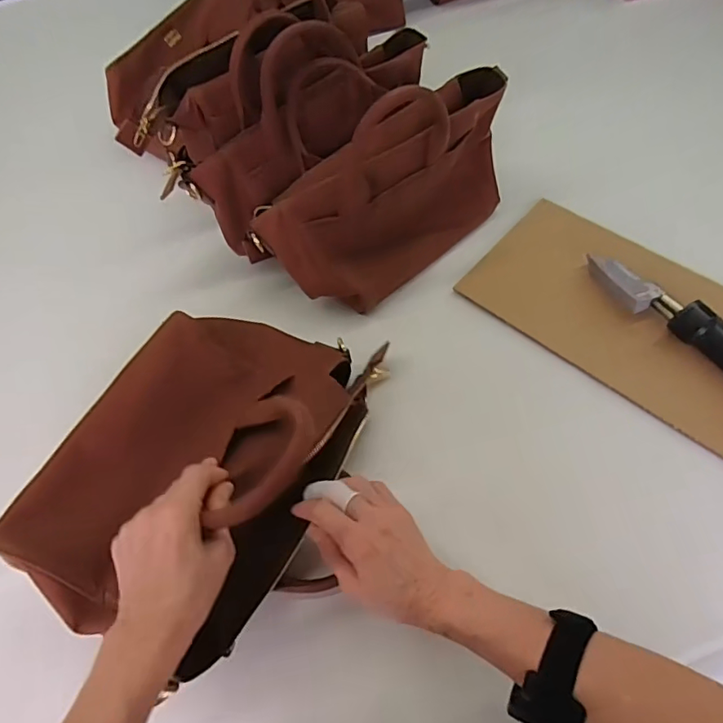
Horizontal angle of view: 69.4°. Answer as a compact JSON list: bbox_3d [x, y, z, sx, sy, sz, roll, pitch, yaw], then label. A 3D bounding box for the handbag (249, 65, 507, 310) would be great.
[{"bbox_3d":[0.028,-0.199,0.567,0.289,0.172,0.134,-38,63,-17],"label":"handbag"}]

